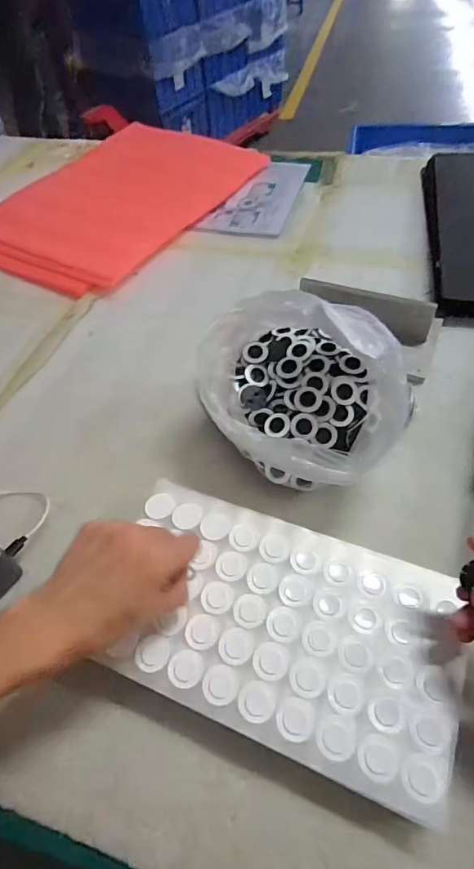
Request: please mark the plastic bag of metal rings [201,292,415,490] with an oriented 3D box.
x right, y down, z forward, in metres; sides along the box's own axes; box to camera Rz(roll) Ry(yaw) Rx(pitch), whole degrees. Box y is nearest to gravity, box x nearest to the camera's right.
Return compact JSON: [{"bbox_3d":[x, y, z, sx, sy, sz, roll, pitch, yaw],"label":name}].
[{"bbox_3d":[0.068,-0.046,0.464,0.196,0.149,0.155,26,58,22],"label":"plastic bag of metal rings"}]

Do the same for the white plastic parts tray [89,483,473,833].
[{"bbox_3d":[0.031,0.147,0.372,0.273,0.011,0.169,15,54,15],"label":"white plastic parts tray"}]

